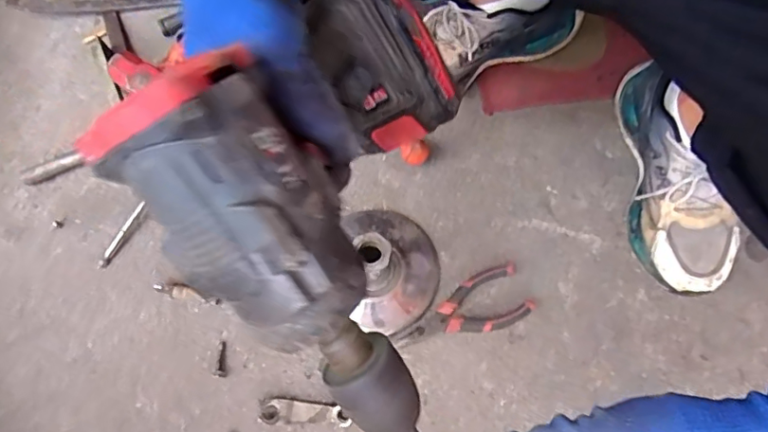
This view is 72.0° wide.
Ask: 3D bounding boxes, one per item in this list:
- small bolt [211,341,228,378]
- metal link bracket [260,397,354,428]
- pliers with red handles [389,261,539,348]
[{"bbox_3d":[-0.167,0.146,0.538,0.013,0.008,0.036,-5,68,0],"label":"small bolt"},{"bbox_3d":[-0.076,0.190,0.514,0.085,0.017,0.024,0,68,3],"label":"metal link bracket"},{"bbox_3d":[0.079,0.100,0.540,0.145,0.015,0.059,-24,69,-7],"label":"pliers with red handles"}]

